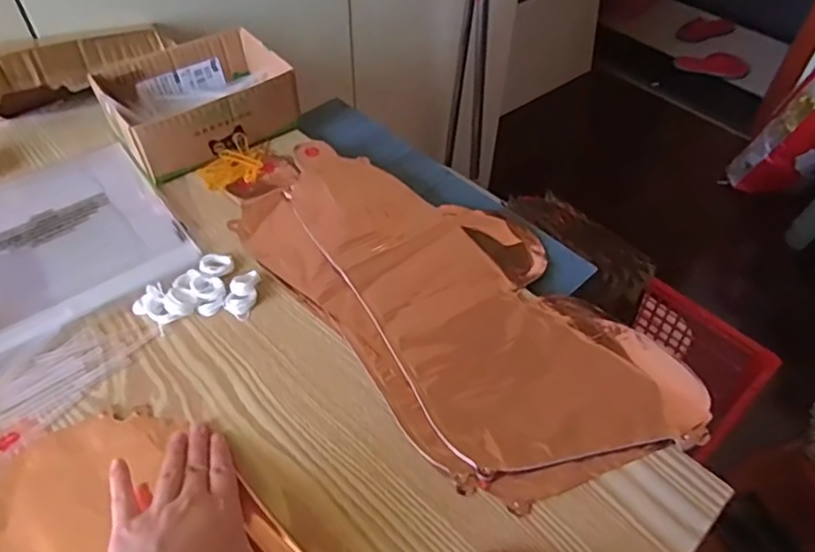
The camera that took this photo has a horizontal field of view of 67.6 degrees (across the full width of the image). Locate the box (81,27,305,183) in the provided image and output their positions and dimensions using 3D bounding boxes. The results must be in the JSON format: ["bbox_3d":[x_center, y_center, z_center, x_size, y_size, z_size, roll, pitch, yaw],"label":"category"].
[{"bbox_3d":[-0.227,-0.191,0.662,0.180,0.060,0.140,-30,55,-26],"label":"box"}]

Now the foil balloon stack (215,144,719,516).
[{"bbox_3d":[0.031,0.005,0.539,0.219,0.027,0.427,-30,55,-26],"label":"foil balloon stack"}]

